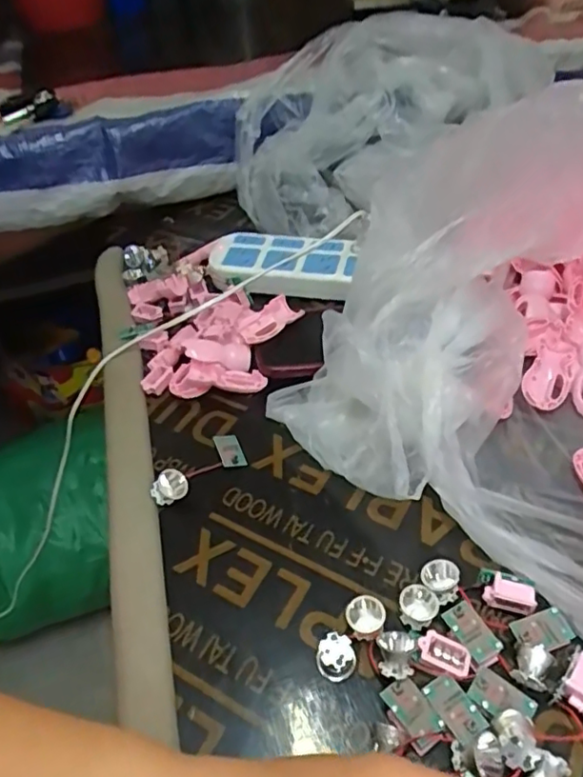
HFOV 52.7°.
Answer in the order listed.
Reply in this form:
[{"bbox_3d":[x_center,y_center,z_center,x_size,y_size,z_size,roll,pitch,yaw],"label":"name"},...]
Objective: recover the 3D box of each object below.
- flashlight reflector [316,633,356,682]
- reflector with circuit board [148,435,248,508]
[{"bbox_3d":[0.026,0.158,0.346,0.022,0.017,0.021,-3,46,3],"label":"flashlight reflector"},{"bbox_3d":[-0.071,0.058,0.445,0.079,0.023,0.035,-32,51,-24],"label":"reflector with circuit board"}]

